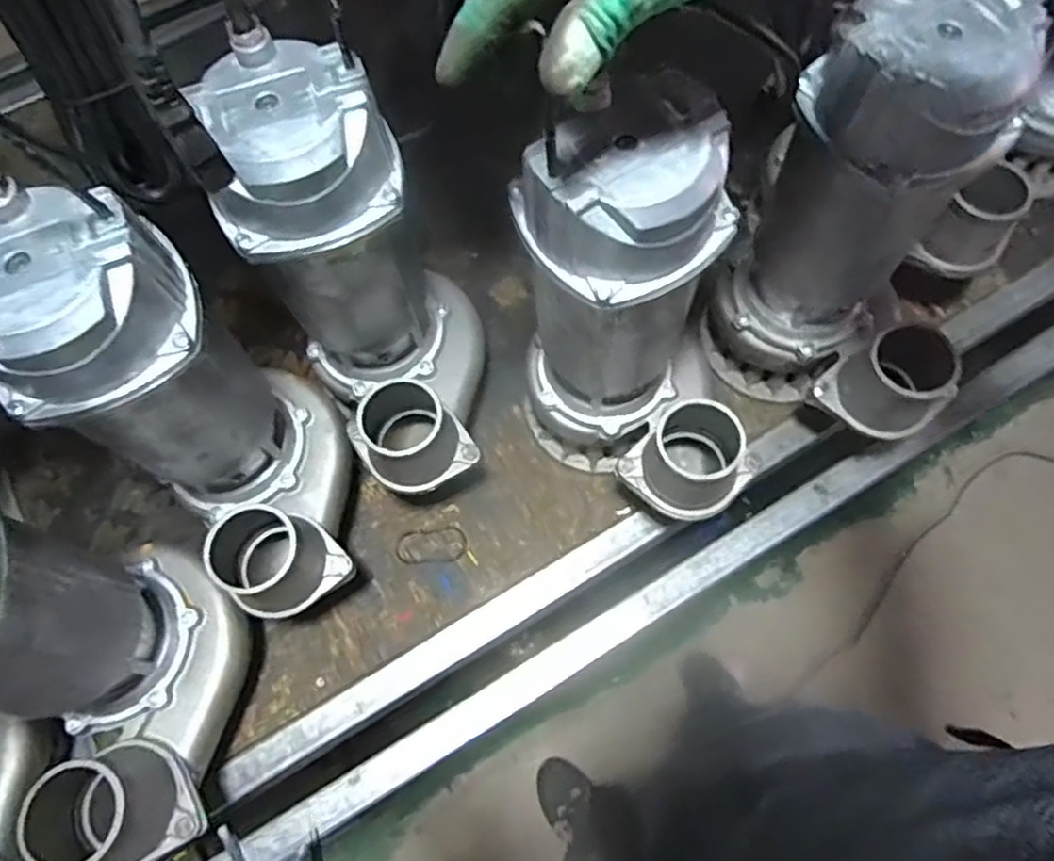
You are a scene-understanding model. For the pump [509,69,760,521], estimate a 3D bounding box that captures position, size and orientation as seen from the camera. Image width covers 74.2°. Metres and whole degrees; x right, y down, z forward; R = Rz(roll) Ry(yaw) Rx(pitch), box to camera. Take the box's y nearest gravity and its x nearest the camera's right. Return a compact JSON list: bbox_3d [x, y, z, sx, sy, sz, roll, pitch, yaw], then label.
[{"bbox_3d":[0.116,-0.065,0.570,0.218,0.387,0.159,39,75,16],"label":"pump"}]

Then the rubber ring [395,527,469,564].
[{"bbox_3d":[-0.097,0.117,0.712,0.073,0.004,0.036,-4,68,1],"label":"rubber ring"}]

